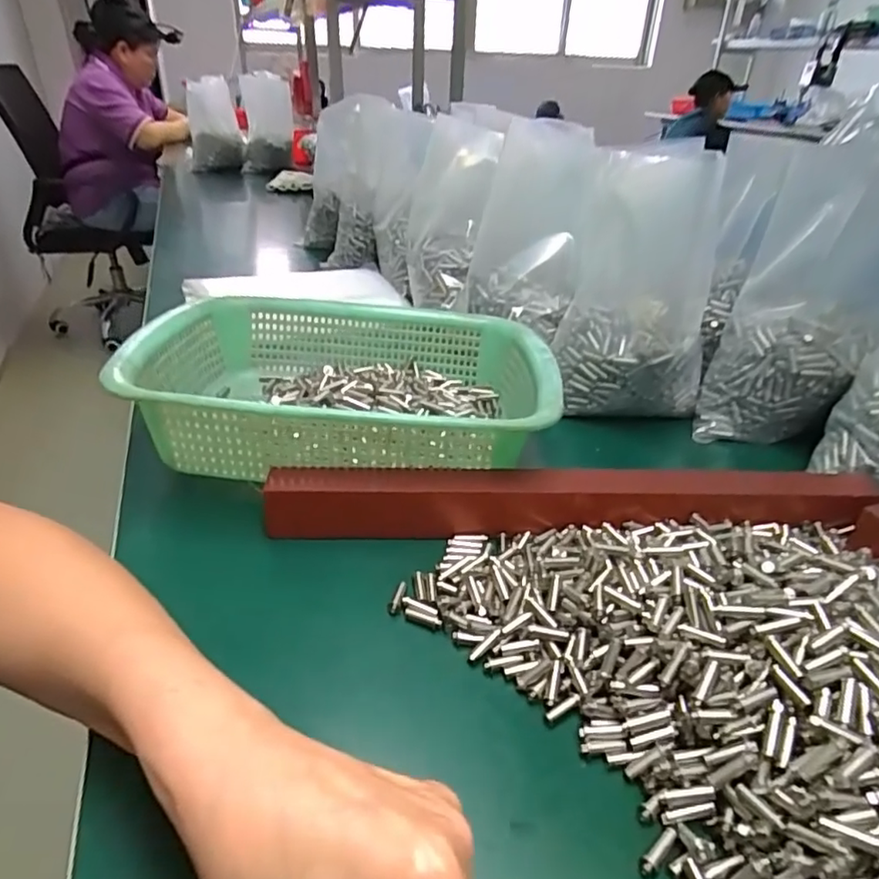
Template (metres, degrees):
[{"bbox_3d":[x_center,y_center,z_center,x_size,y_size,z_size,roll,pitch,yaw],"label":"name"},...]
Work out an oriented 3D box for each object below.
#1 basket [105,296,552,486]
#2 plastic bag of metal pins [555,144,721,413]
[{"bbox_3d":[-0.067,-0.045,0.471,0.298,0.082,0.227,2,32,0],"label":"basket"},{"bbox_3d":[0.179,-0.136,0.529,0.130,0.199,0.133,10,33,13],"label":"plastic bag of metal pins"}]

